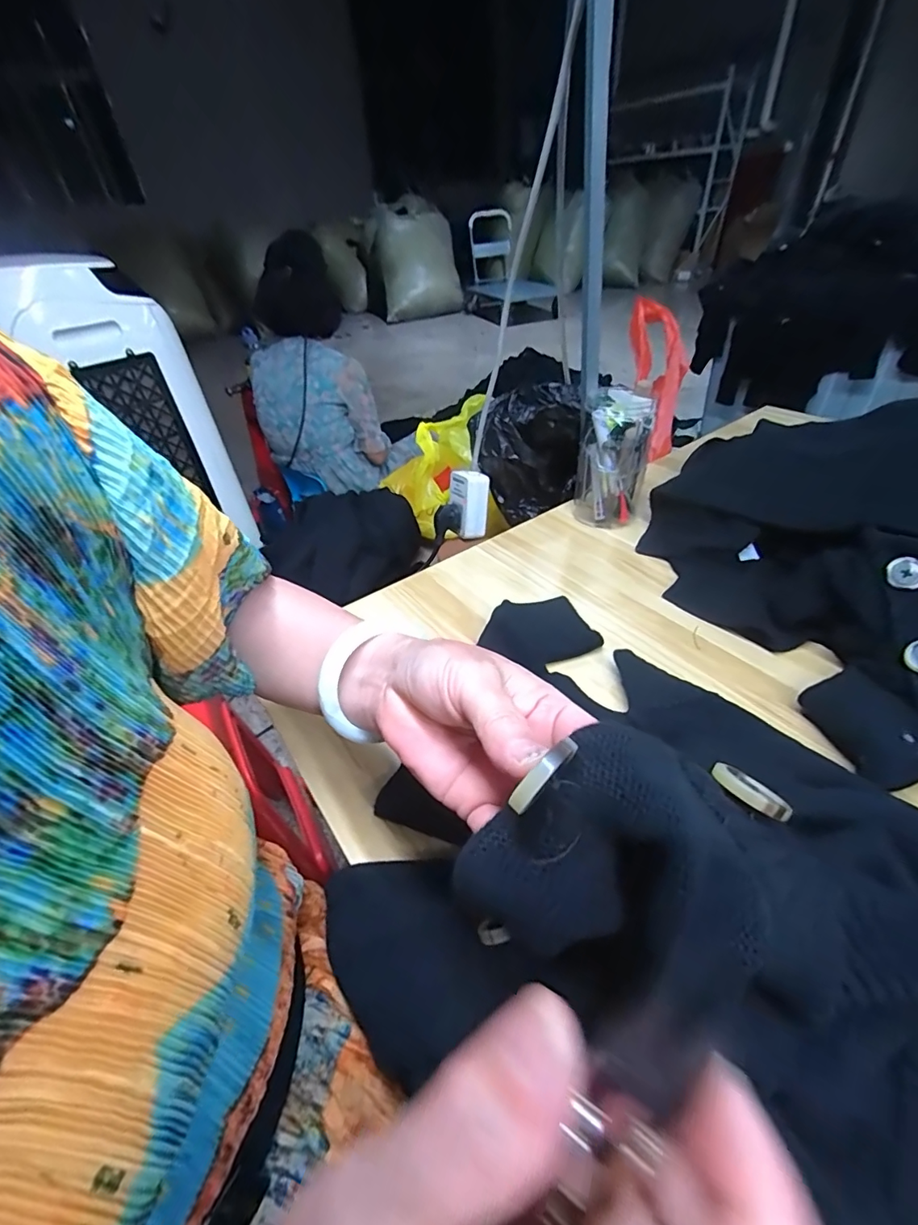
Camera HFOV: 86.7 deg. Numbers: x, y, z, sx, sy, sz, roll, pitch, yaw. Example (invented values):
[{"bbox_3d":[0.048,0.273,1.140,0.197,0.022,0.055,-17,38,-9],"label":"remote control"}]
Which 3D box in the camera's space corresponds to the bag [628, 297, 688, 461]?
[{"bbox_3d":[0.340,-0.386,0.827,0.073,0.263,0.077,-5,-3,-3],"label":"bag"}]

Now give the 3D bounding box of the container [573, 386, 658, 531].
[{"bbox_3d":[0.198,-0.194,0.625,0.083,0.158,0.088,12,41,17],"label":"container"}]

